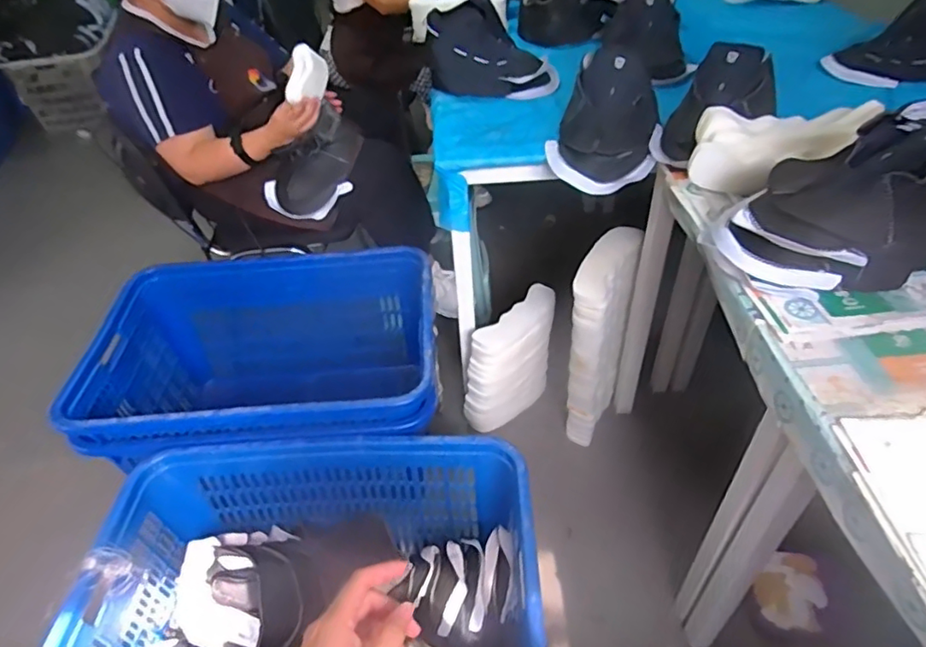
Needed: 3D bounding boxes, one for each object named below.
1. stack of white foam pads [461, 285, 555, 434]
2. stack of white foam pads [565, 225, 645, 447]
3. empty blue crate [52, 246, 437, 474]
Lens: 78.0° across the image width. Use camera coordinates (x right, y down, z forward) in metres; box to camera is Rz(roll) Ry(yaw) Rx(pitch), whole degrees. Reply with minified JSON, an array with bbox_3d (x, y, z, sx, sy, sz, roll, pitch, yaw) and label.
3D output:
[{"bbox_3d":[0.130,0.112,1.535,0.087,0.323,0.304,31,53,32],"label":"stack of white foam pads"},{"bbox_3d":[0.329,0.057,1.401,0.107,0.517,0.252,13,46,18],"label":"stack of white foam pads"},{"bbox_3d":[-0.427,0.154,1.419,0.725,0.447,0.552,-6,43,-2],"label":"empty blue crate"}]

